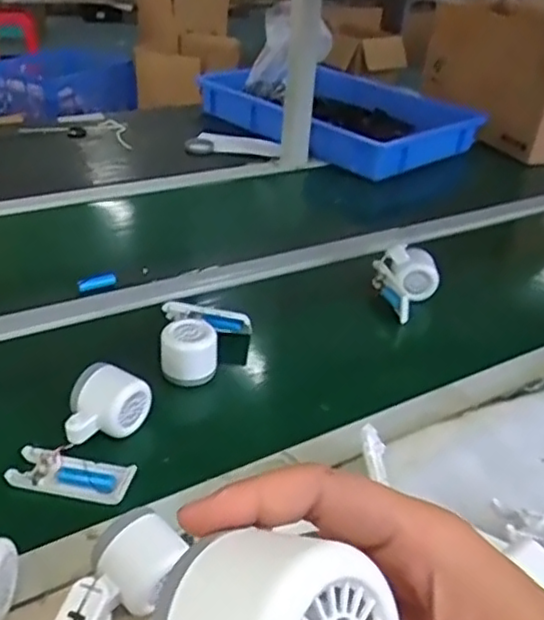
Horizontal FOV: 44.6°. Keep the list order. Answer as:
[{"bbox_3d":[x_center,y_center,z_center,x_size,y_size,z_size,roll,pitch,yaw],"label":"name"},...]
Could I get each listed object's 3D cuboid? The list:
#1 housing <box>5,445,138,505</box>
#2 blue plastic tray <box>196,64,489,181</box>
[{"bbox_3d":[-0.176,0.140,0.578,0.105,0.017,0.040,9,32,7],"label":"housing"},{"bbox_3d":[0.144,-0.439,1.497,0.544,0.089,0.425,27,38,32],"label":"blue plastic tray"}]

